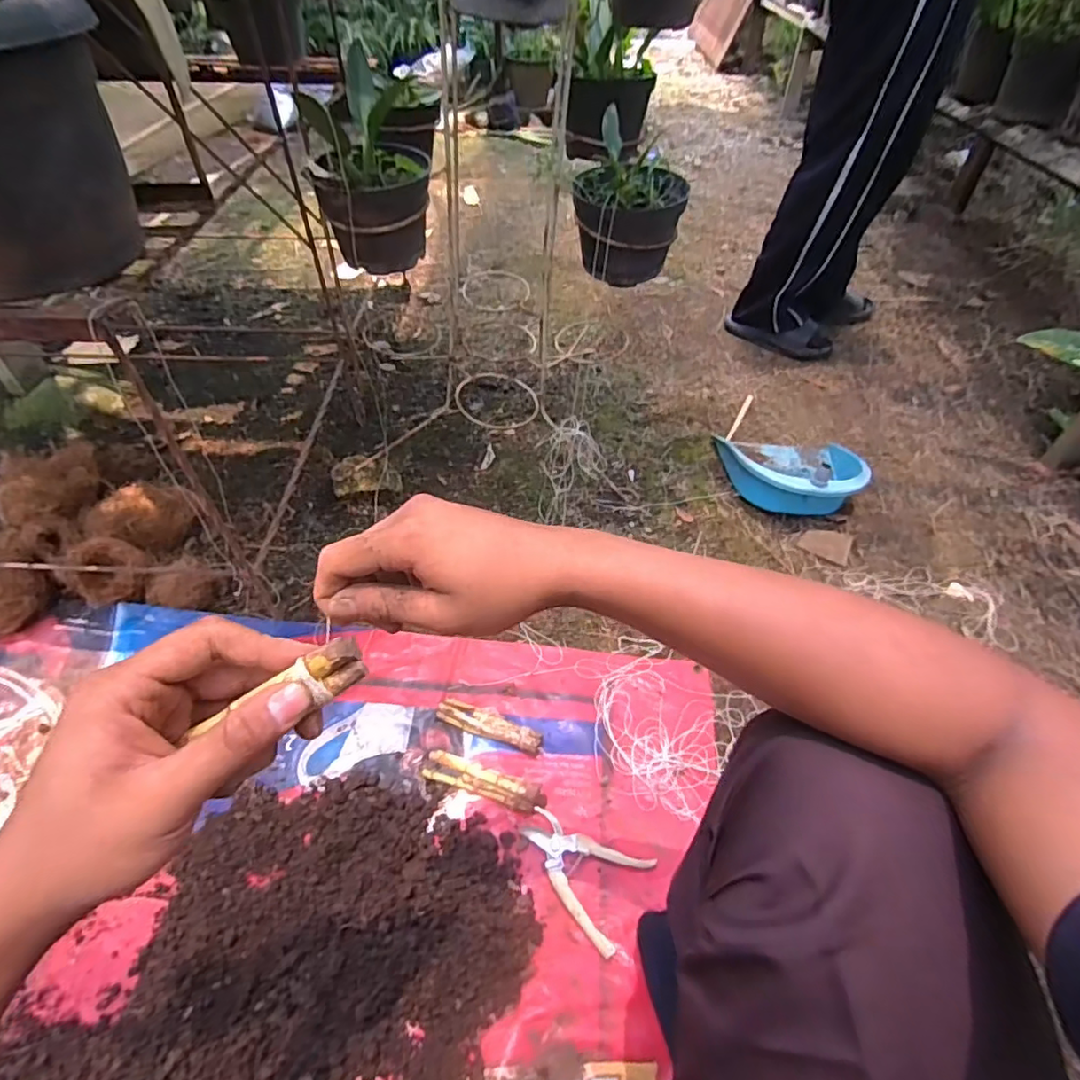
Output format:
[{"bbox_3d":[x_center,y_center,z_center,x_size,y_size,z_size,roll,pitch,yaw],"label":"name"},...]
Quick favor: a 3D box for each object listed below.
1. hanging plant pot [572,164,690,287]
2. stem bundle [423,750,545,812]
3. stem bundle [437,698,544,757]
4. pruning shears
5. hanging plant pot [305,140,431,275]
[{"bbox_3d":[0.113,-0.416,0.763,0.145,0.118,0.125,8,48,6],"label":"hanging plant pot"},{"bbox_3d":[-0.068,0.294,0.710,0.153,0.043,0.032,16,49,11],"label":"stem bundle"},{"bbox_3d":[-0.065,0.245,0.763,0.141,0.030,0.029,18,49,13],"label":"stem bundle"},{"bbox_3d":[0.041,0.376,0.659,0.143,0.012,0.104,25,51,19],"label":"pruning shears"},{"bbox_3d":[-0.209,-0.421,0.741,0.140,0.115,0.124,-11,49,-11],"label":"hanging plant pot"}]

